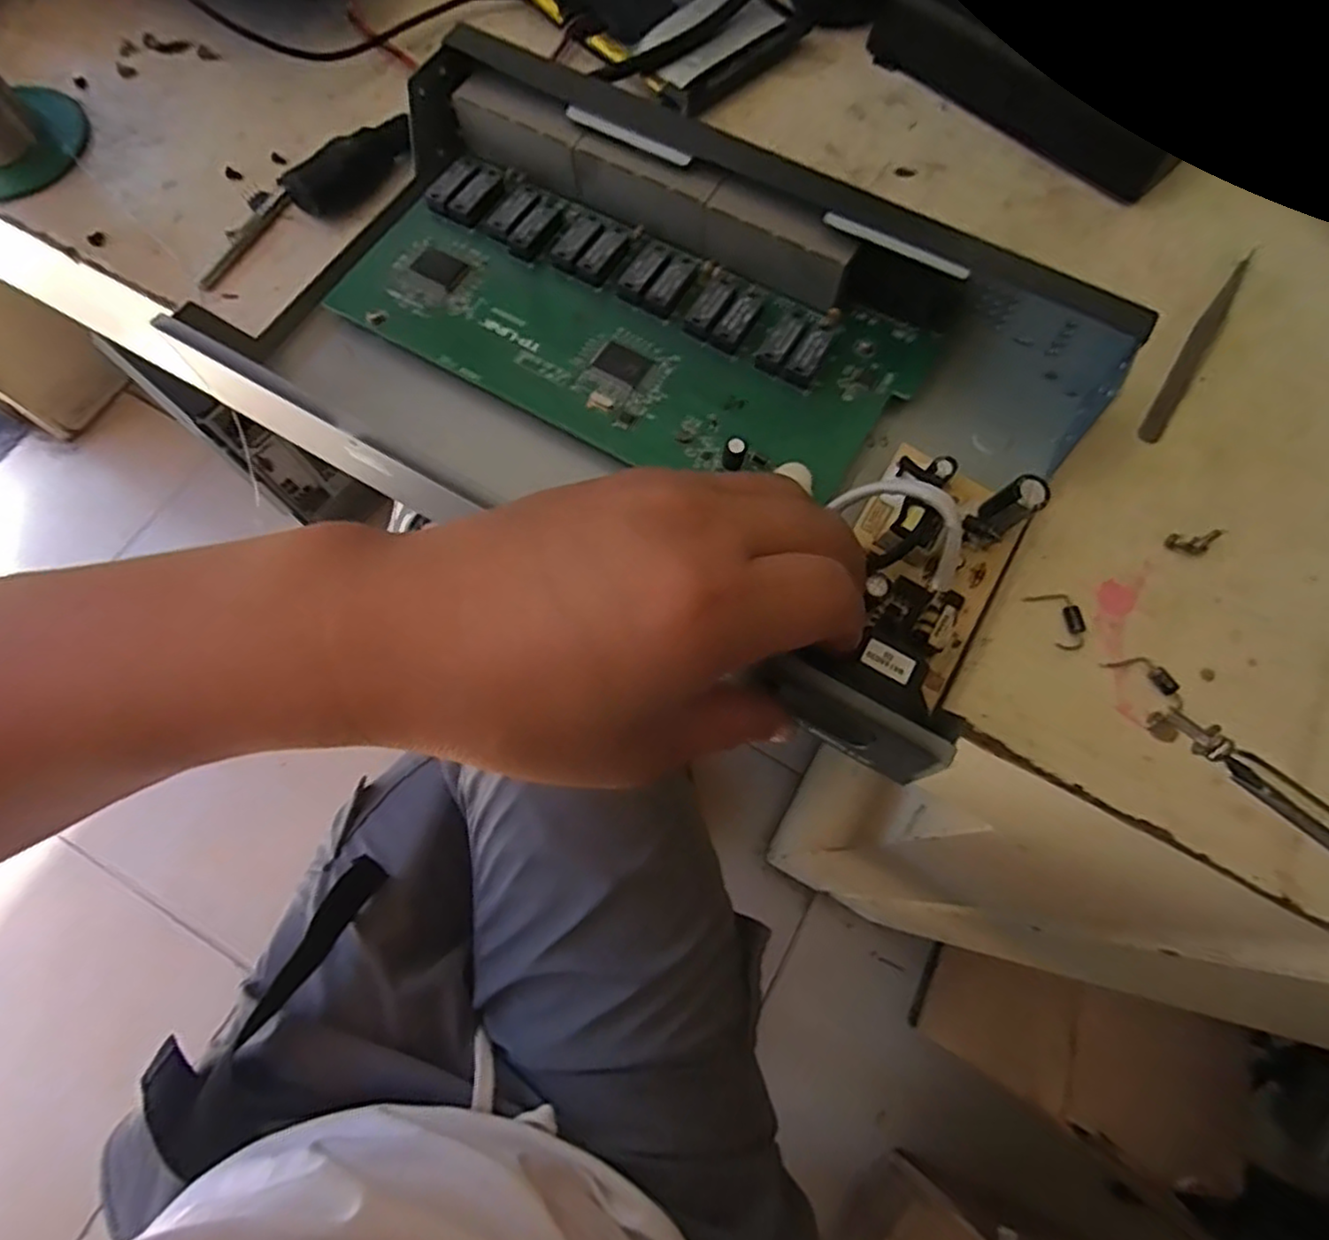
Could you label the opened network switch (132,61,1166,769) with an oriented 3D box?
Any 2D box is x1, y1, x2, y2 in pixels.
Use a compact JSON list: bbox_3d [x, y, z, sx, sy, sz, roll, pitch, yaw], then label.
[{"bbox_3d":[0.004,-0.102,0.257,0.286,0.045,0.196,30,76,10],"label":"opened network switch"}]

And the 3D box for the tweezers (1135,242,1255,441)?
[{"bbox_3d":[0.213,-0.108,0.279,0.010,0.004,0.103,34,75,10],"label":"tweezers"}]

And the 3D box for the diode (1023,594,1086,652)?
[{"bbox_3d":[0.137,0.000,0.242,0.013,0.004,0.023,-25,74,-6],"label":"diode"}]

